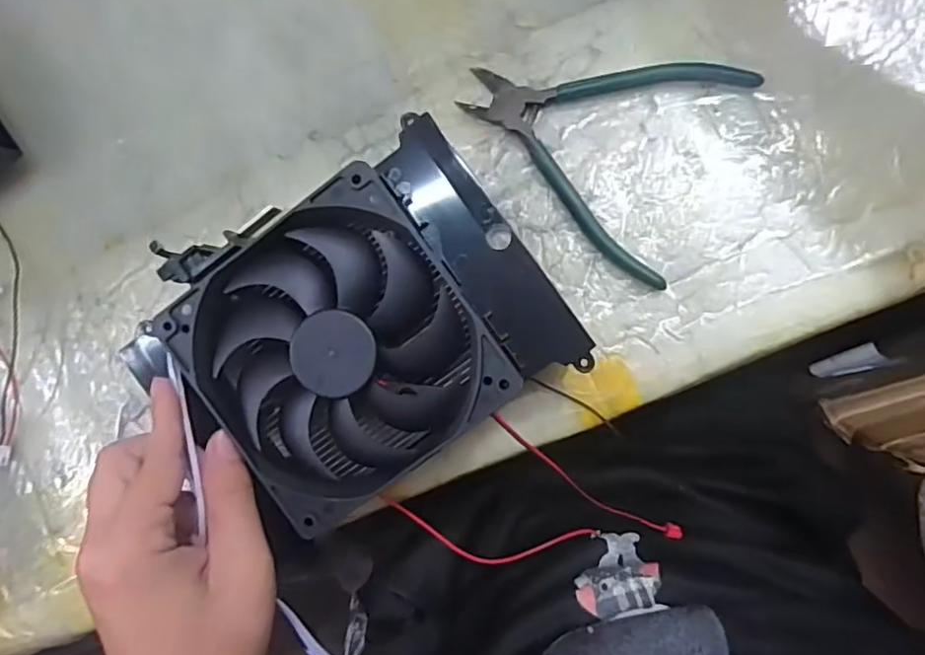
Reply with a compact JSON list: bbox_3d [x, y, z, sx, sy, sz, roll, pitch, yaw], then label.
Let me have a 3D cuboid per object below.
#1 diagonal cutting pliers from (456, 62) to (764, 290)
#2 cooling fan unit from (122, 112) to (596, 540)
[{"bbox_3d":[0.067,-0.105,0.321,0.137,0.009,0.117,27,95,8],"label":"diagonal cutting pliers"},{"bbox_3d":[-0.049,0.004,0.271,0.162,0.034,0.126,-33,86,8],"label":"cooling fan unit"}]

